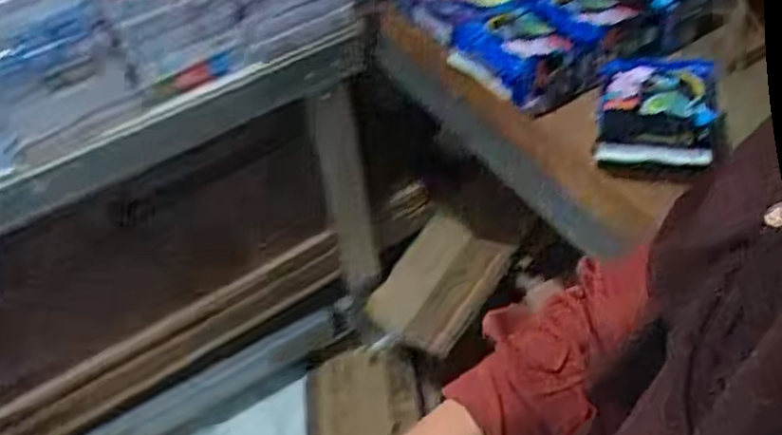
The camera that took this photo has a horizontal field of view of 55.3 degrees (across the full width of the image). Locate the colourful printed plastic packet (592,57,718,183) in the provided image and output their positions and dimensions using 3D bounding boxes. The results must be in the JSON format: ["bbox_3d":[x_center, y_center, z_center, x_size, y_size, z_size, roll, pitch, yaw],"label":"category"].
[{"bbox_3d":[0.307,-0.118,0.873,0.124,0.064,0.154,6,49,12],"label":"colourful printed plastic packet"}]

